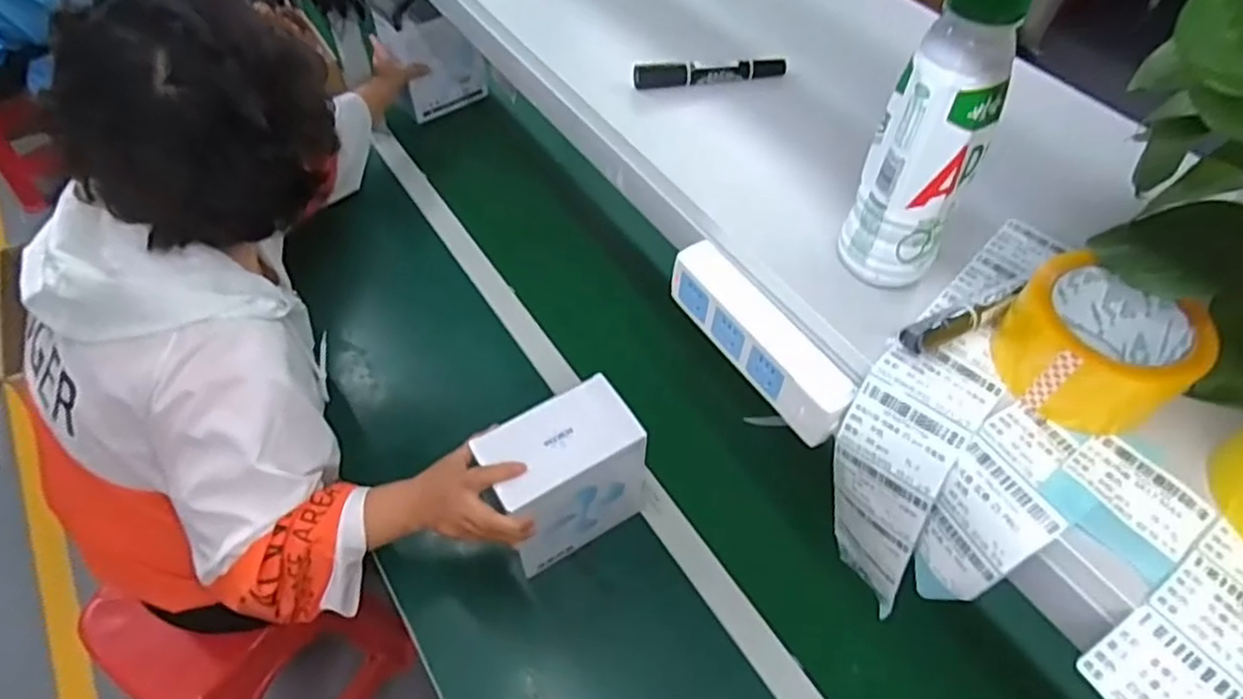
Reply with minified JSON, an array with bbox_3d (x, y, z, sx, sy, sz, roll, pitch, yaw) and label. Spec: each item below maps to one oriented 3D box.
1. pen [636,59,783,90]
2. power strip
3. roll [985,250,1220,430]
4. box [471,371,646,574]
[{"bbox_3d":[0.081,-0.252,0.633,0.139,0.017,0.014,-5,53,-6],"label":"pen"},{"bbox_3d":[0.098,-0.009,0.510,0.037,0.050,0.172,-29,59,-21],"label":"power strip"},{"bbox_3d":[0.286,-0.004,0.423,0.091,0.056,0.097,1,53,-1],"label":"roll"},{"bbox_3d":[-0.063,0.145,0.789,0.158,0.195,0.101,-24,57,-19],"label":"box"}]

